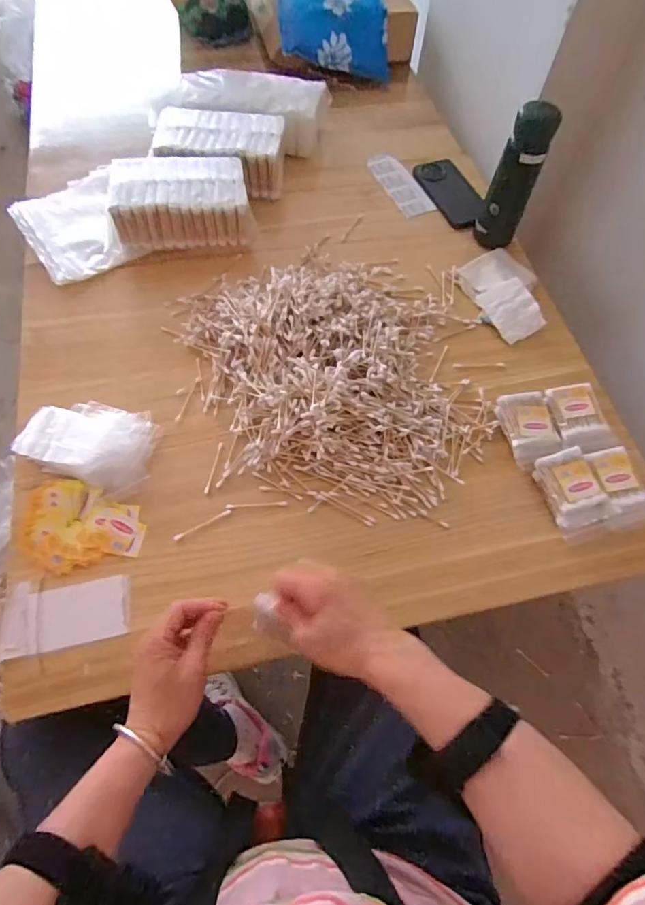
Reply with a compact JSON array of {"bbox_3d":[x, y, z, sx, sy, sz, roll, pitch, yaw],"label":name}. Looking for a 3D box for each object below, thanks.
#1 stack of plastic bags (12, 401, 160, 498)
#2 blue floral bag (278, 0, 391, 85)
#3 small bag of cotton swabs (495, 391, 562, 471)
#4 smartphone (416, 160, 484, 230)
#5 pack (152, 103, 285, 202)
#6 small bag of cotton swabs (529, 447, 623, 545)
[{"bbox_3d":[-0.282,-0.010,0.575,0.155,0.024,0.101,5,64,5],"label":"stack of plastic bags"},{"bbox_3d":[0.012,-0.855,0.943,0.200,0.113,0.317,-5,64,-1],"label":"blue floral bag"},{"bbox_3d":[0.246,-0.029,0.578,0.057,0.024,0.091,-9,64,-2],"label":"small bag of cotton swabs"},{"bbox_3d":[0.206,-0.419,0.783,0.070,0.017,0.158,-19,64,-7],"label":"smartphone"},{"bbox_3d":[-0.165,-0.470,0.780,0.210,0.084,0.114,7,65,5],"label":"pack"},{"bbox_3d":[0.282,0.047,0.551,0.057,0.036,0.097,-14,65,-5],"label":"small bag of cotton swabs"}]

